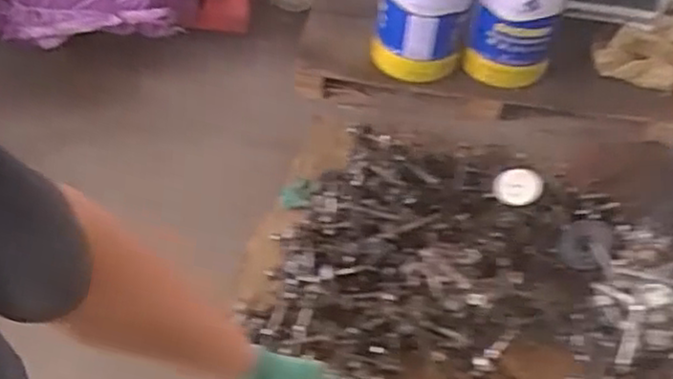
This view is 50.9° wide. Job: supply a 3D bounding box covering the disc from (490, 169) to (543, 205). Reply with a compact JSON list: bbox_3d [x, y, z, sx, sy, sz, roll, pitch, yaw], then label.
[{"bbox_3d":[0.452,-0.006,1.769,0.121,0.027,0.092,0,82,6],"label":"disc"}]

